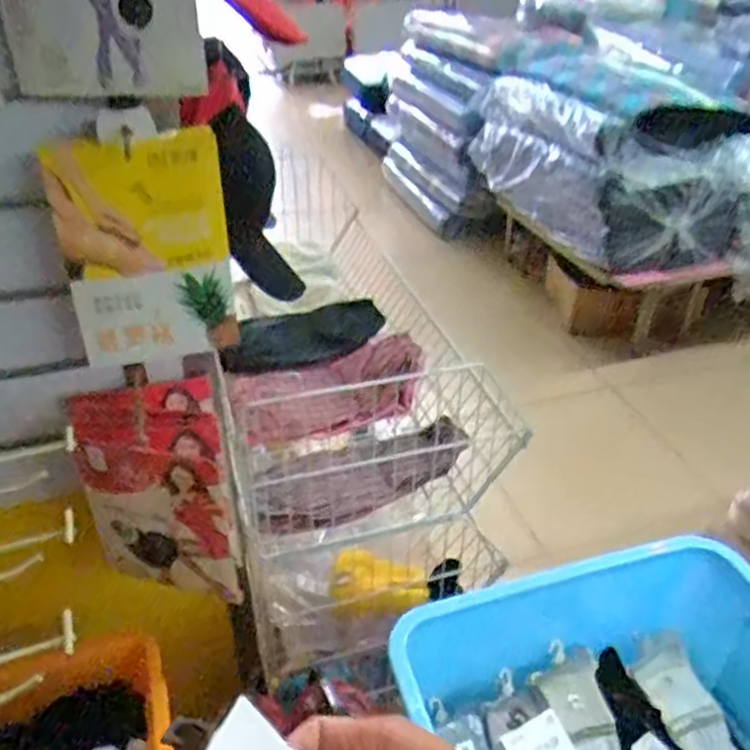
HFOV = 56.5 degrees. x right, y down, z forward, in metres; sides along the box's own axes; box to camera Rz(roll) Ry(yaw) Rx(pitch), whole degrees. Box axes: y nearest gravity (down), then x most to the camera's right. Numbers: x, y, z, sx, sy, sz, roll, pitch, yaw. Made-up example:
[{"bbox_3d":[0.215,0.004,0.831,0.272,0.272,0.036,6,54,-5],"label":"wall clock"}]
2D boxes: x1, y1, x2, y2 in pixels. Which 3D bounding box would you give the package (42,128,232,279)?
[{"bbox_3d":[-0.235,-0.167,0.688,0.163,0.139,0.033,-6,36,-9],"label":"package"}]

